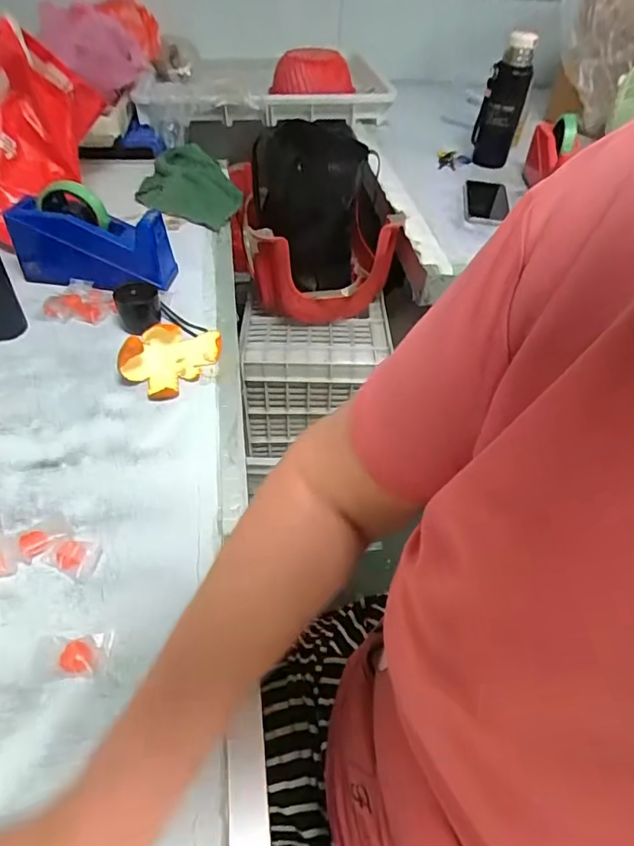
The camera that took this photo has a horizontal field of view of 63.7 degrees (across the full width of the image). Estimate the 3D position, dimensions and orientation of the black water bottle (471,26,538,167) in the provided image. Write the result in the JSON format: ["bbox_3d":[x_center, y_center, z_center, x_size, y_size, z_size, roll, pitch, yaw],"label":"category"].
[{"bbox_3d":[0.359,-0.616,0.987,0.078,0.210,0.065,16,47,11],"label":"black water bottle"}]

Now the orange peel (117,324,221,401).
[{"bbox_3d":[-0.165,-0.083,0.590,0.068,0.051,0.116,23,48,17],"label":"orange peel"}]

